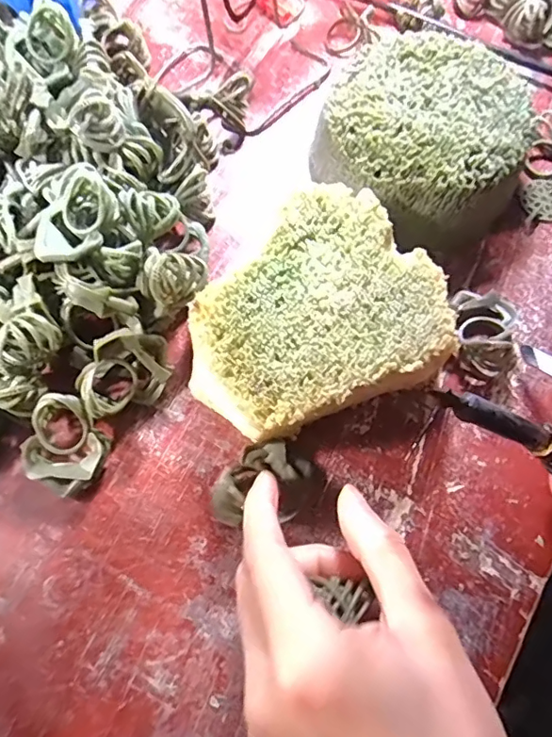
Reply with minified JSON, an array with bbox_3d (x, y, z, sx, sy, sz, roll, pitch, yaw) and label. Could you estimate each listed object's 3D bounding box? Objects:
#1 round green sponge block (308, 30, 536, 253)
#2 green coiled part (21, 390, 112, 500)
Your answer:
[{"bbox_3d":[0.075,-0.117,0.275,0.100,0.046,0.107,0,71,-1],"label":"round green sponge block"},{"bbox_3d":[-0.091,0.033,0.227,0.035,0.027,0.037,0,71,-1],"label":"green coiled part"}]

